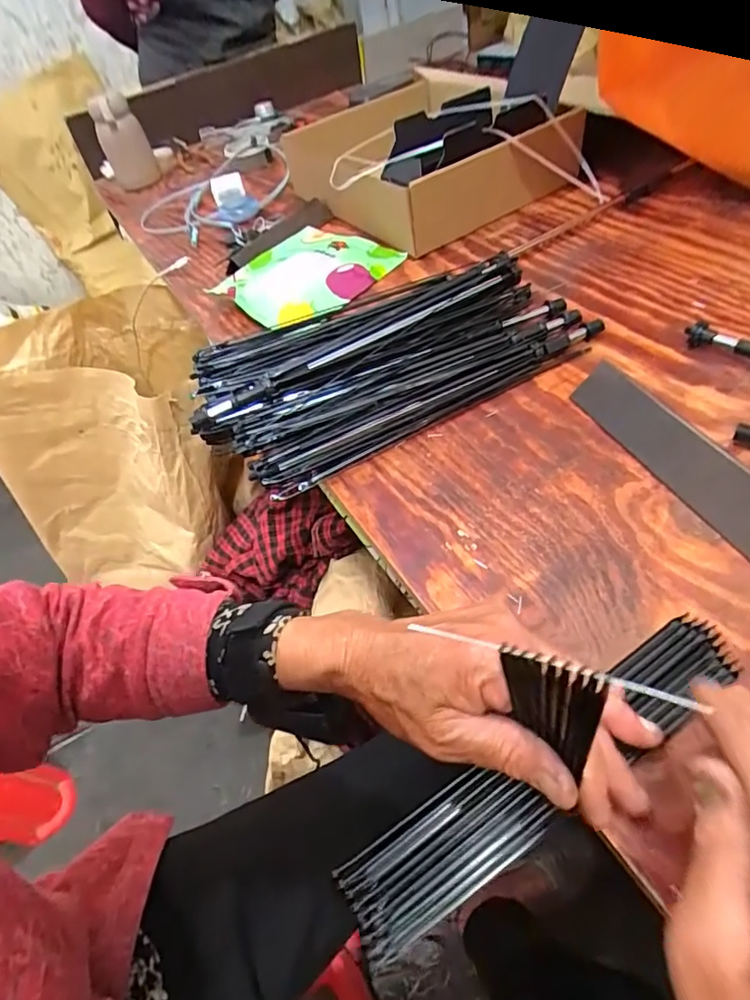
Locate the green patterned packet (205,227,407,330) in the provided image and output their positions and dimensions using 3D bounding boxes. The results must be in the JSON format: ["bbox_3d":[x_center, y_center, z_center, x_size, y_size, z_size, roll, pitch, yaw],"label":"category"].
[{"bbox_3d":[-0.081,-0.272,0.642,0.172,0.027,0.192,29,62,31],"label":"green patterned packet"}]

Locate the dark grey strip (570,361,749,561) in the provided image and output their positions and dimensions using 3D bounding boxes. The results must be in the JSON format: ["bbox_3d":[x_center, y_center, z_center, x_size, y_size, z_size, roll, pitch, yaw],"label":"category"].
[{"bbox_3d":[0.204,-0.032,0.364,0.004,0.037,0.189,12,35,-36],"label":"dark grey strip"}]

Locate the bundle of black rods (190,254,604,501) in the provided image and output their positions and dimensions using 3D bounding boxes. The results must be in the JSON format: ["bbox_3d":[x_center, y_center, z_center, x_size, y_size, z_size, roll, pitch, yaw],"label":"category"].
[{"bbox_3d":[0.013,-0.128,0.471,0.351,0.047,0.166,-24,50,-8],"label":"bundle of black rods"}]

